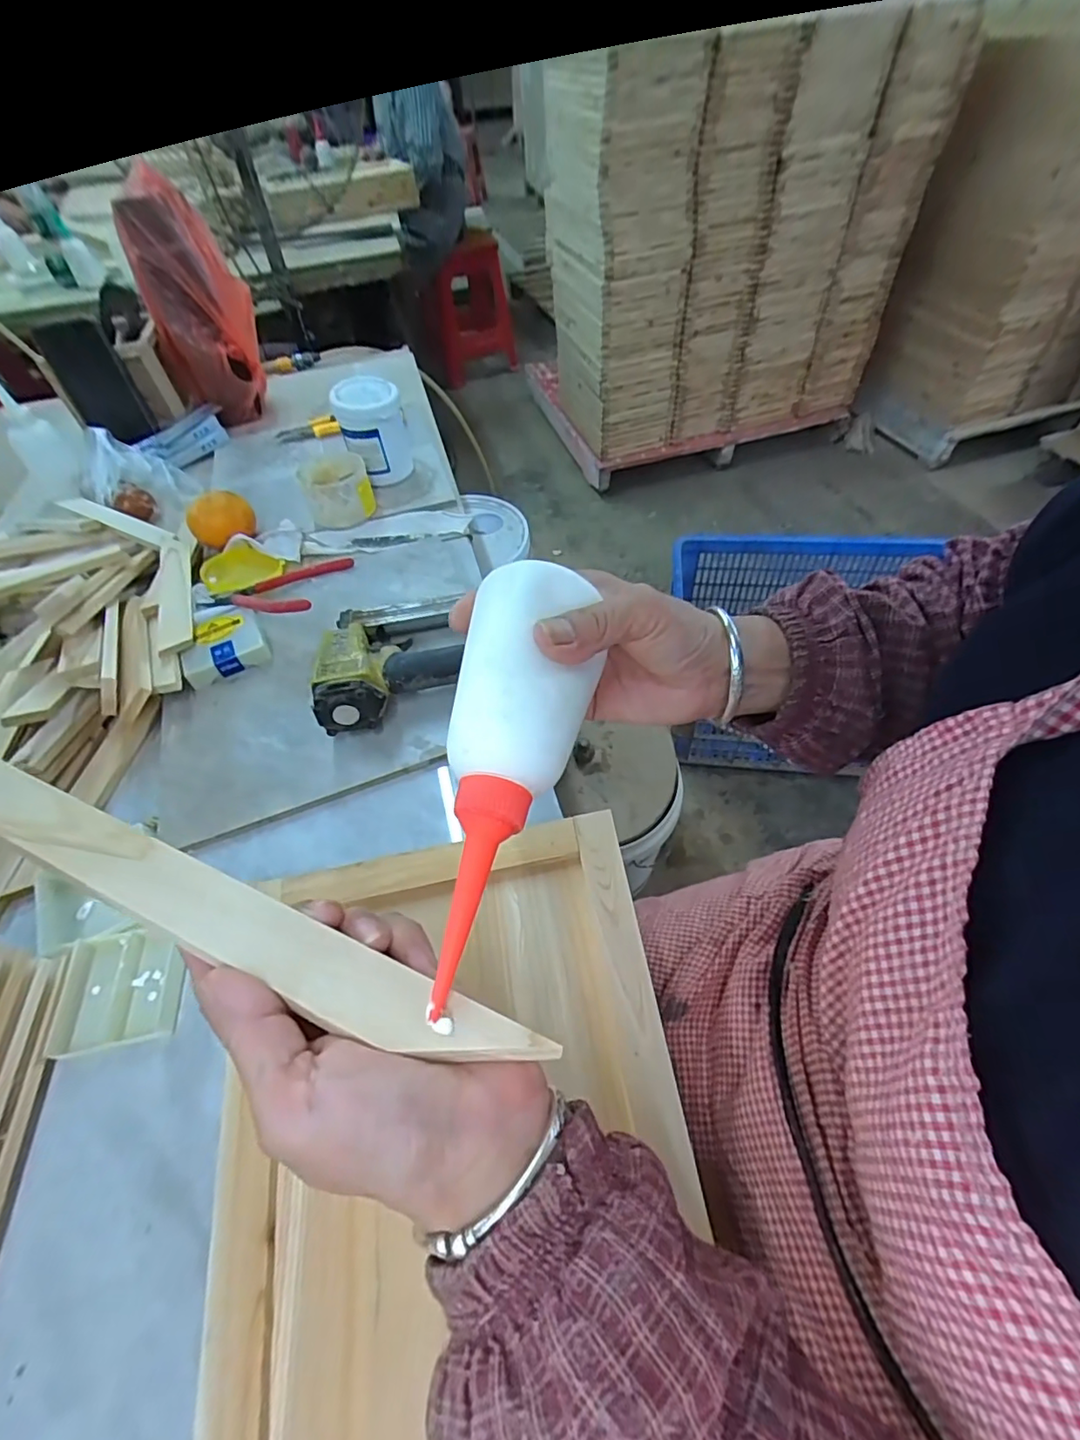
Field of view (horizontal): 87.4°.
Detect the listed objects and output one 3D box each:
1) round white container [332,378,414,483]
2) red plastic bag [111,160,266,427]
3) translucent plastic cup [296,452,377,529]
[{"bbox_3d":[-0.204,-0.356,0.699,0.081,0.107,0.078,-18,52,-9],"label":"round white container"},{"bbox_3d":[-0.464,-0.554,0.776,0.138,0.245,0.090,-23,55,-15],"label":"red plastic bag"},{"bbox_3d":[-0.241,-0.275,0.672,0.076,0.060,0.089,-19,52,-10],"label":"translucent plastic cup"}]

